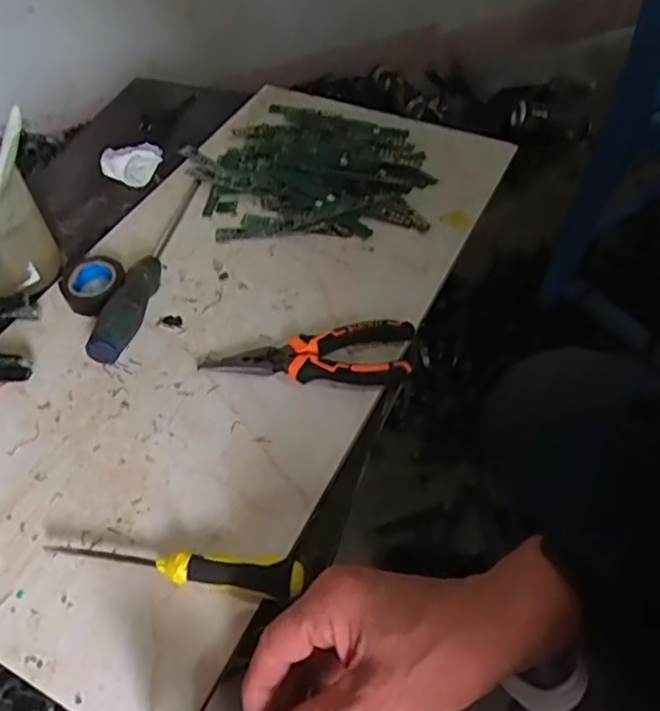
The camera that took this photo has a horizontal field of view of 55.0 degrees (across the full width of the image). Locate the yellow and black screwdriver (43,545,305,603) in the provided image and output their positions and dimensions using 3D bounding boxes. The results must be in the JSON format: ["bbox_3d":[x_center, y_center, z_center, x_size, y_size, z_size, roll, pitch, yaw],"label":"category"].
[{"bbox_3d":[-0.093,0.126,0.384,0.154,0.021,0.022,6,51,8],"label":"yellow and black screwdriver"}]

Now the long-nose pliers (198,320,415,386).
[{"bbox_3d":[-0.015,0.004,0.482,0.157,0.022,0.053,-5,50,-1],"label":"long-nose pliers"}]

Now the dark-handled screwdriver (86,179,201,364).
[{"bbox_3d":[-0.152,-0.088,0.543,0.027,0.038,0.229,4,51,7],"label":"dark-handled screwdriver"}]

